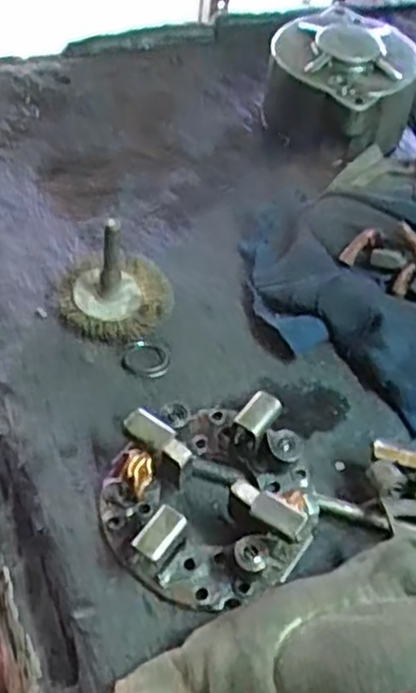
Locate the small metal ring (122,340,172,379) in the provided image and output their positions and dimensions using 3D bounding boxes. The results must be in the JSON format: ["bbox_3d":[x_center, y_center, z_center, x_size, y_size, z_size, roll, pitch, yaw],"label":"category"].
[{"bbox_3d":[-0.024,0.005,0.296,0.019,0.004,0.018,2,48,-2],"label":"small metal ring"}]

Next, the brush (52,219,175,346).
[{"bbox_3d":[-0.038,-0.031,0.297,0.044,0.047,0.040,2,48,-2],"label":"brush"}]

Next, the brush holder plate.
[{"bbox_3d":[0.001,0.047,0.239,0.065,0.028,0.063,2,48,-2],"label":"brush holder plate"}]

